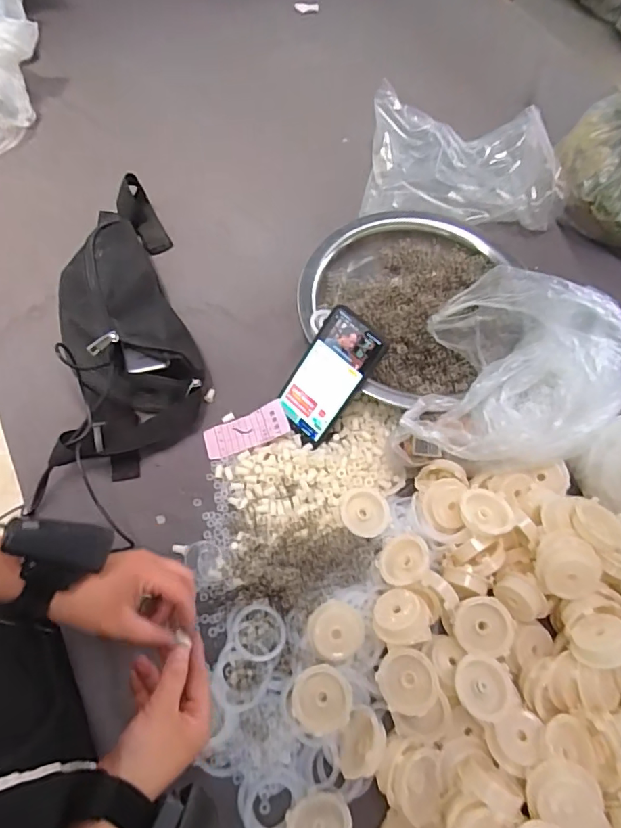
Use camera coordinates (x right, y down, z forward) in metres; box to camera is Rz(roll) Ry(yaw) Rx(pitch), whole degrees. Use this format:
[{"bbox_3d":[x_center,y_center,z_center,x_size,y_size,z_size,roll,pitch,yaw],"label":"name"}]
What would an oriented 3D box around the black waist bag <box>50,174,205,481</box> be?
[{"bbox_3d":[-0.227,-0.139,0.633,0.159,0.078,0.425,-7,64,-6],"label":"black waist bag"}]

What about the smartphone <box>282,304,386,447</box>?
[{"bbox_3d":[0.020,-0.040,0.572,0.074,0.011,0.155,37,112,15],"label":"smartphone"}]

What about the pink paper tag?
[{"bbox_3d":[-0.077,0.022,0.598,0.102,0.009,0.042,-22,66,4],"label":"pink paper tag"}]

